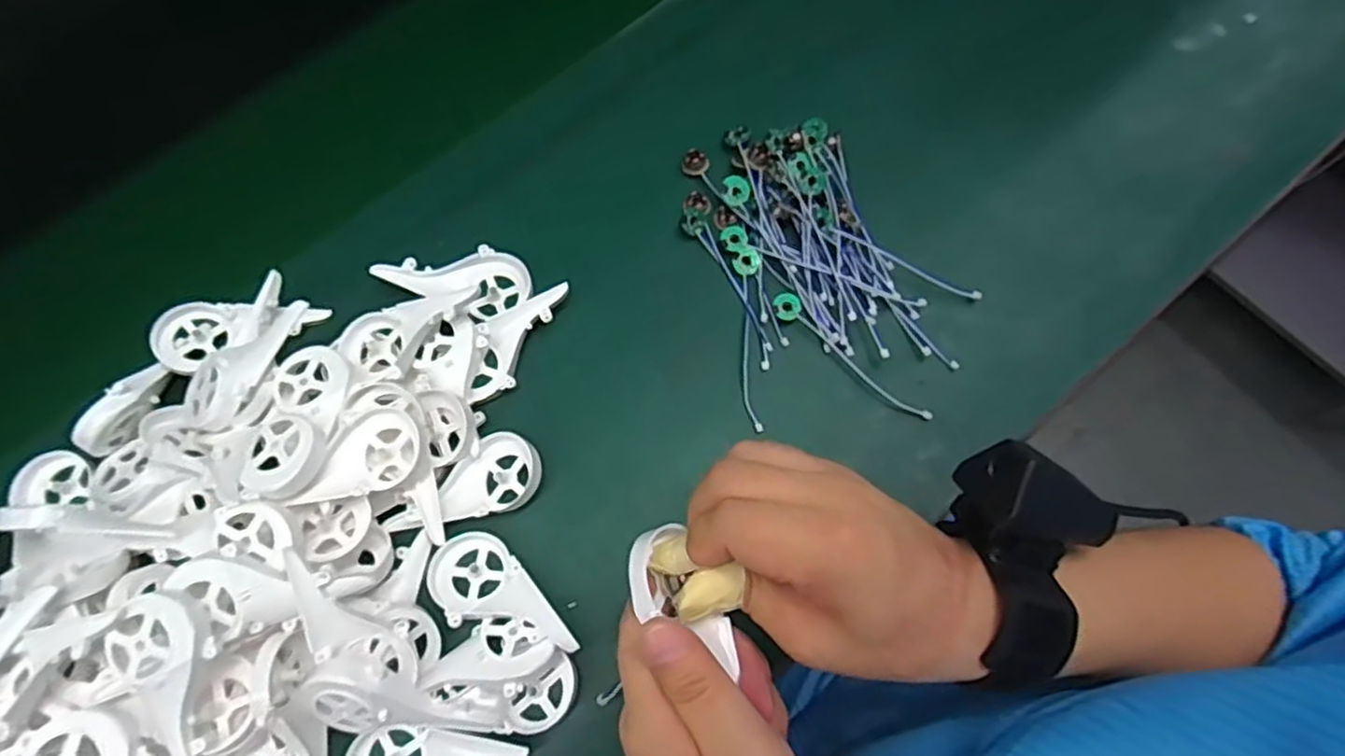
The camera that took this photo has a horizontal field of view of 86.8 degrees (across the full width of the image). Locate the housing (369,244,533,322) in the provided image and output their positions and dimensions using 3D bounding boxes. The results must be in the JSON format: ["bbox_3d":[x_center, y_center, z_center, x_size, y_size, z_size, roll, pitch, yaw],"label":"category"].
[{"bbox_3d":[-0.134,-0.067,0.446,0.087,0.013,0.046,21,76,6],"label":"housing"}]

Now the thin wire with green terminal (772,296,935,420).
[{"bbox_3d":[0.109,-0.013,0.433,0.115,0.008,0.015,39,76,10],"label":"thin wire with green terminal"}]

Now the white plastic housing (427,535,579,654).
[{"bbox_3d":[-0.090,0.120,0.387,0.094,0.020,0.045,23,74,21],"label":"white plastic housing"}]

